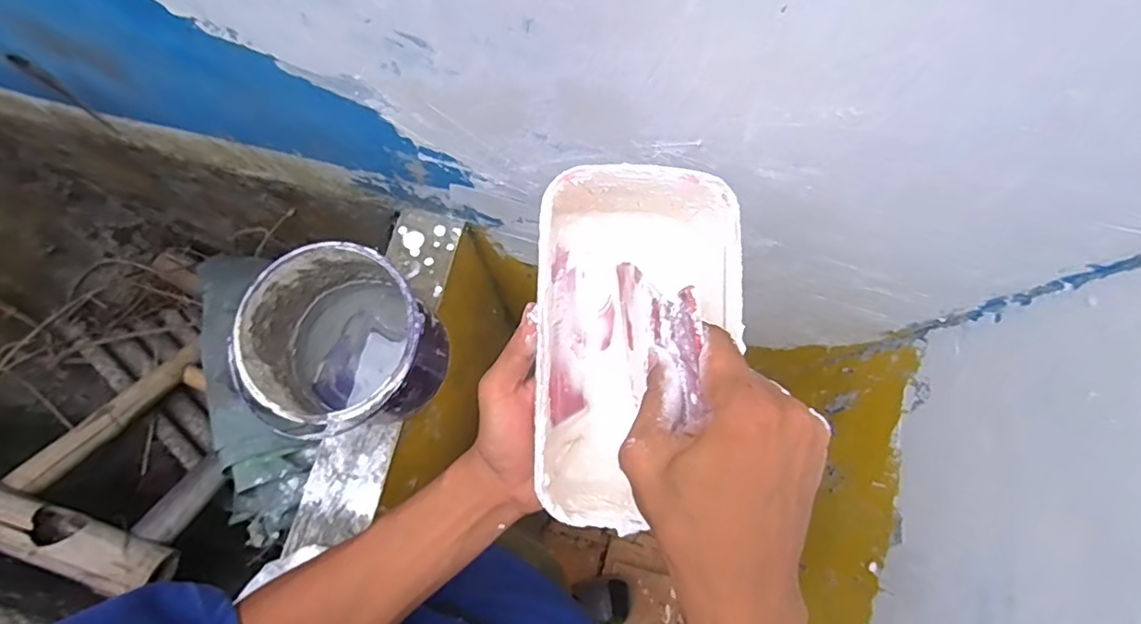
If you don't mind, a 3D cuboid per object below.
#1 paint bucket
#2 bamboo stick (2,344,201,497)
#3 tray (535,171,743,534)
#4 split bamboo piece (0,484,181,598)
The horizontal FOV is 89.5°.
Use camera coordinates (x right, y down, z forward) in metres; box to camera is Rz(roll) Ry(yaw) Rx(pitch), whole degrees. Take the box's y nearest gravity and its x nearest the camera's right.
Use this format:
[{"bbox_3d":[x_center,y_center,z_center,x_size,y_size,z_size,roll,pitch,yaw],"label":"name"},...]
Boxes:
[{"bbox_3d":[-0.254,0.038,0.672,0.185,0.172,0.184,0,78,-1],"label":"paint bucket"},{"bbox_3d":[-0.844,0.182,1.082,0.059,0.428,0.047,11,119,1],"label":"bamboo stick"},{"bbox_3d":[0.037,0.022,0.334,0.108,0.089,0.188,0,78,-1],"label":"tray"},{"bbox_3d":[-0.835,0.303,0.846,0.505,0.065,0.068,20,78,3],"label":"split bamboo piece"}]

